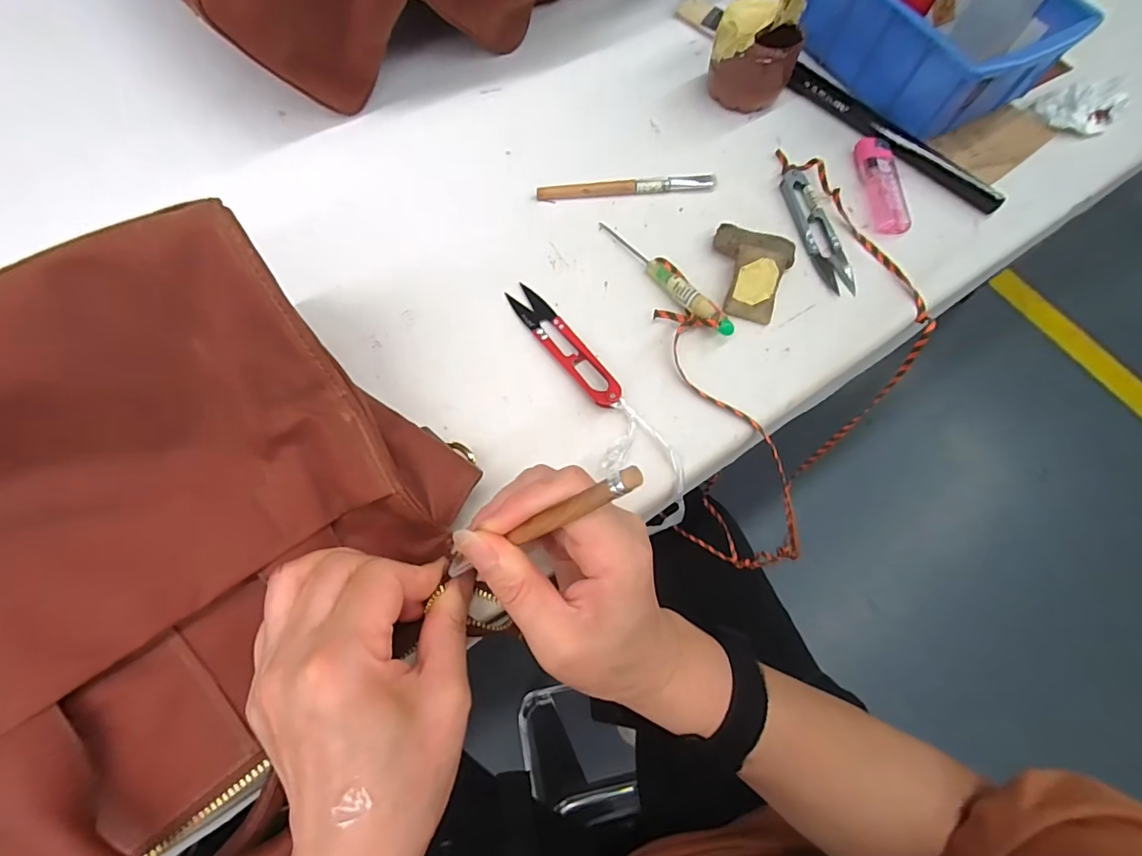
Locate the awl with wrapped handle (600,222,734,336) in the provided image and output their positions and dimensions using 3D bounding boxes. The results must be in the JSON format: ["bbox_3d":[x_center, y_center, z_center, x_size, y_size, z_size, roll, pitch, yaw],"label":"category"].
[{"bbox_3d":[0.061,-0.101,0.319,0.016,0.016,0.115,-34,75,-13],"label":"awl with wrapped handle"}]

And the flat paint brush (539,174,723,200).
[{"bbox_3d":[0.040,-0.170,0.348,0.126,0.008,0.009,-6,70,-4],"label":"flat paint brush"}]

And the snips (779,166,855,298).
[{"bbox_3d":[0.170,-0.137,0.342,0.023,0.005,0.102,-10,71,-5],"label":"snips"}]

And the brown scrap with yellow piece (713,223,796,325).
[{"bbox_3d":[0.118,-0.101,0.321,0.051,0.015,0.064,12,70,3],"label":"brown scrap with yellow piece"}]

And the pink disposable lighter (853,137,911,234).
[{"bbox_3d":[0.224,-0.177,0.356,0.024,0.009,0.080,3,70,-1],"label":"pink disposable lighter"}]

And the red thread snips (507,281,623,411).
[{"bbox_3d":[-0.004,-0.052,0.301,0.020,0.011,0.099,-36,75,-14],"label":"red thread snips"}]

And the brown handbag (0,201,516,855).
[{"bbox_3d":[-0.174,0.063,0.182,0.255,0.104,0.192,-35,75,-14],"label":"brown handbag"}]

